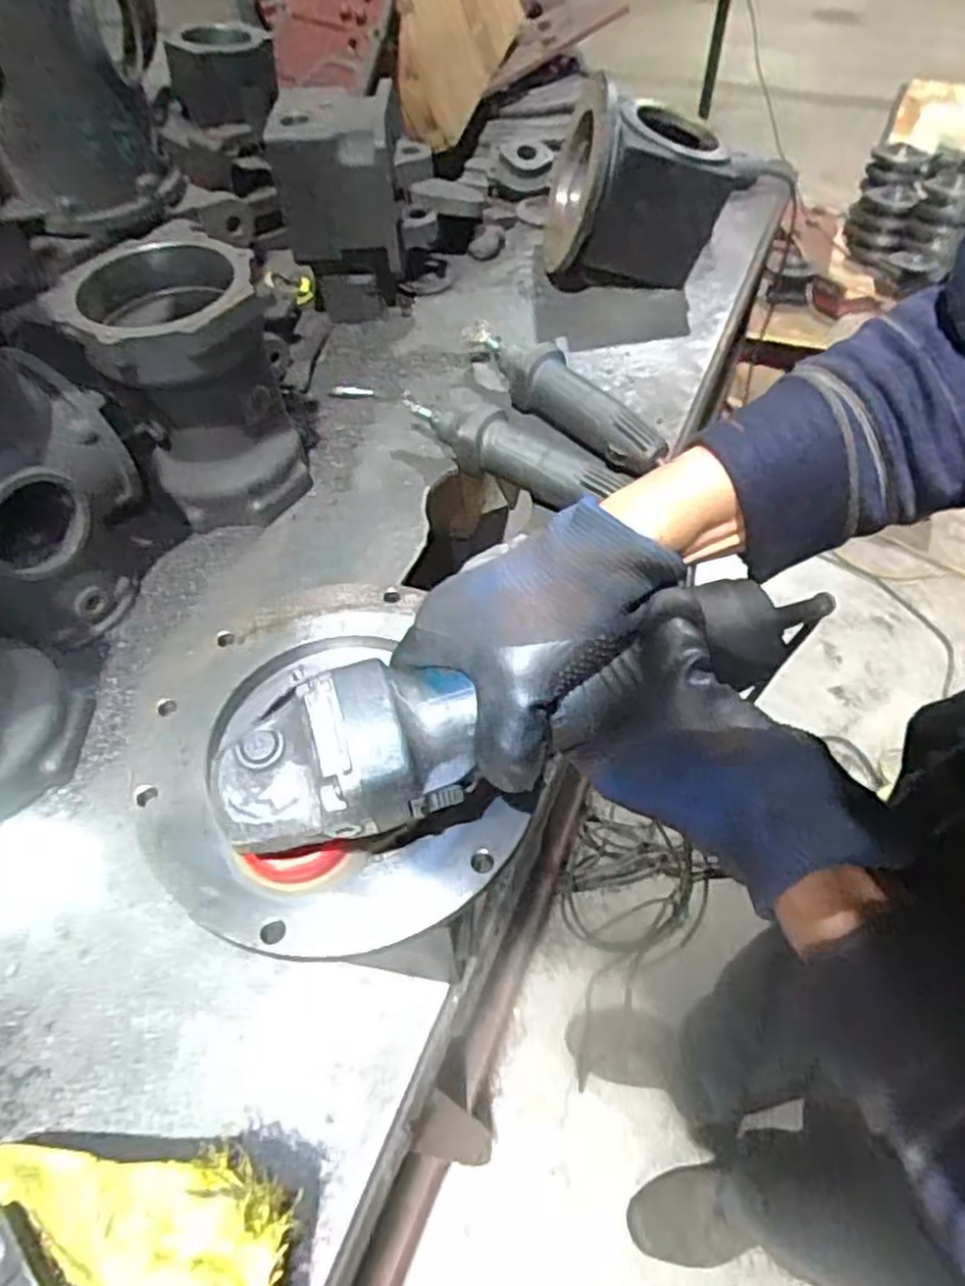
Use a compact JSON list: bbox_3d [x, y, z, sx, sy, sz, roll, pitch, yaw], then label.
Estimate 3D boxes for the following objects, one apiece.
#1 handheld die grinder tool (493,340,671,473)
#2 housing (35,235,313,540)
[{"bbox_3d":[0.096,-0.267,0.824,0.060,0.055,0.244,-31,59,-20],"label":"handheld die grinder tool"},{"bbox_3d":[-0.281,-0.248,0.731,0.154,0.213,0.168,-32,59,-20],"label":"housing"}]

